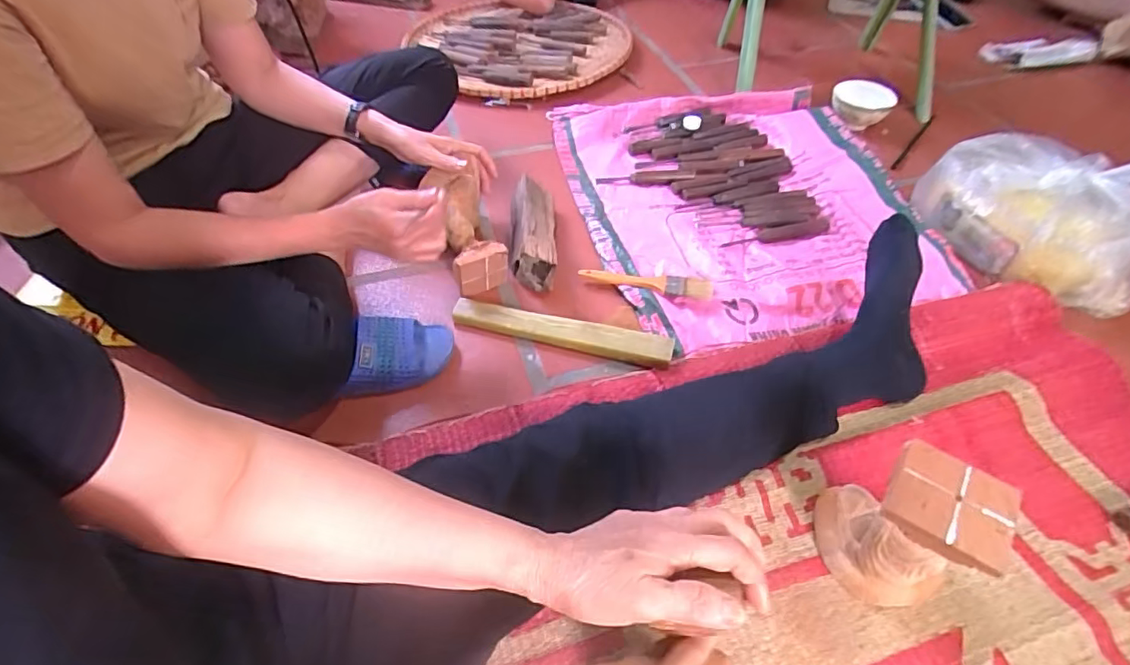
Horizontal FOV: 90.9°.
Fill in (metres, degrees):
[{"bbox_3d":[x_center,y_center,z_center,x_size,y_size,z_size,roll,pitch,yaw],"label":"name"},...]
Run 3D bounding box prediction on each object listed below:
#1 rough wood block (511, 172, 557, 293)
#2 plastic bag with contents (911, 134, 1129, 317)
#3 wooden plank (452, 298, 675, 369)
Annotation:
[{"bbox_3d":[-0.047,-0.142,0.799,0.065,0.060,0.186,-3,49,0],"label":"rough wood block"},{"bbox_3d":[0.642,-0.165,0.762,0.264,0.126,0.196,20,53,18],"label":"plastic bag with contents"},{"bbox_3d":[-0.006,-0.003,0.707,0.280,0.018,0.042,11,51,11],"label":"wooden plank"}]

